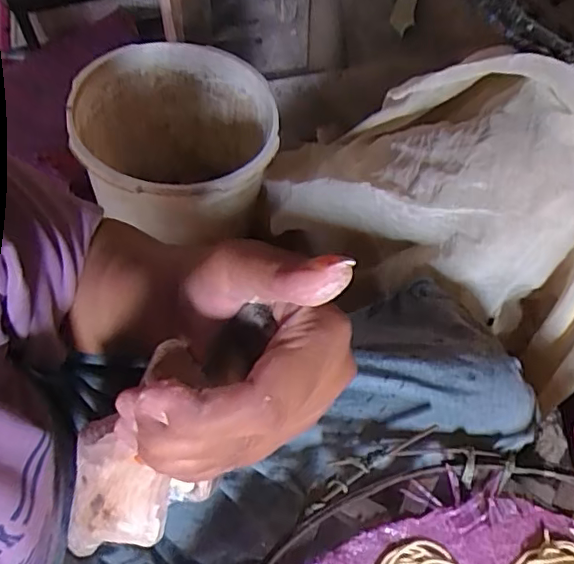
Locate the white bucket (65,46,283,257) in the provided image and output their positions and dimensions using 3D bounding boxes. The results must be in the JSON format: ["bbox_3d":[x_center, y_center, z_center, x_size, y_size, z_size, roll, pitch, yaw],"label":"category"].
[{"bbox_3d":[-0.131,-0.155,0.709,0.218,0.209,0.235,-1,67,-3],"label":"white bucket"}]

